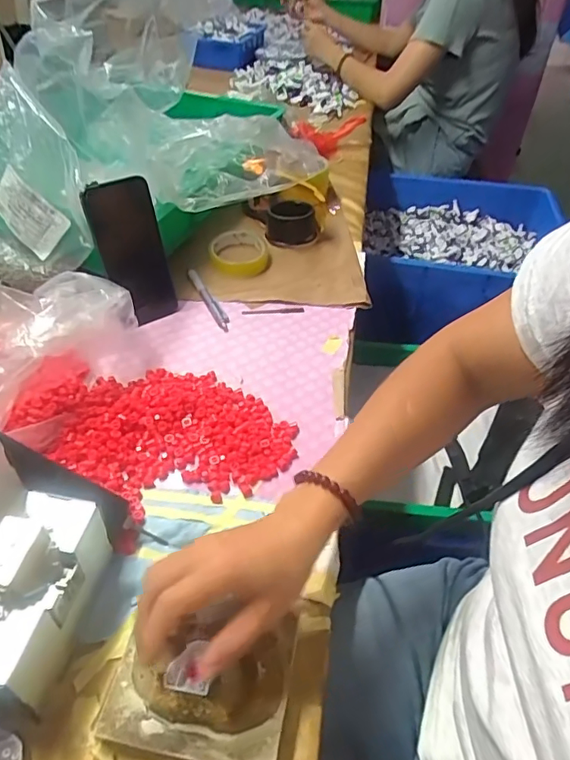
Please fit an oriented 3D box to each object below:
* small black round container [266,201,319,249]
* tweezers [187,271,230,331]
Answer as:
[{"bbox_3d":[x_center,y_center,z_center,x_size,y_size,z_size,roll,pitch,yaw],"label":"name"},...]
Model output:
[{"bbox_3d":[0.009,-0.237,0.809,0.069,0.039,0.069,2,44,-2],"label":"small black round container"},{"bbox_3d":[-0.101,-0.106,0.700,0.017,0.010,0.127,-18,48,-21],"label":"tweezers"}]

